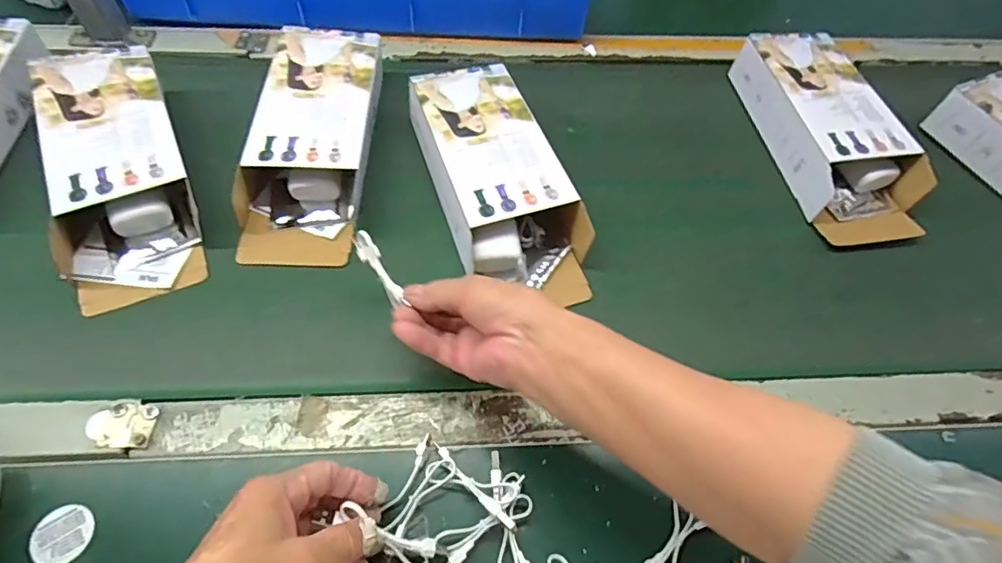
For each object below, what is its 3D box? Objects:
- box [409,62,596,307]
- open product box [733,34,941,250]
[{"bbox_3d":[-0.004,-0.094,0.492,0.109,0.049,0.249,-18,62,-11],"label":"box"},{"bbox_3d":[0.332,-0.153,0.551,0.100,0.060,0.253,-10,62,-3],"label":"open product box"}]

